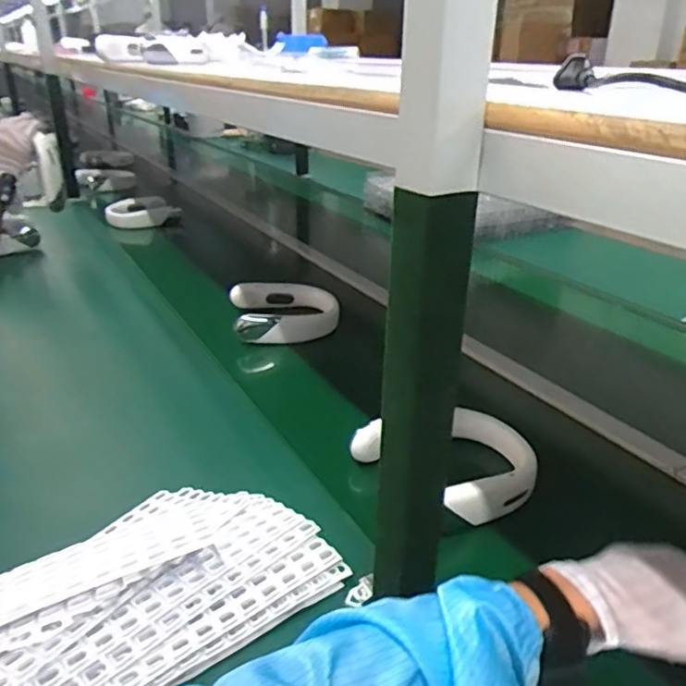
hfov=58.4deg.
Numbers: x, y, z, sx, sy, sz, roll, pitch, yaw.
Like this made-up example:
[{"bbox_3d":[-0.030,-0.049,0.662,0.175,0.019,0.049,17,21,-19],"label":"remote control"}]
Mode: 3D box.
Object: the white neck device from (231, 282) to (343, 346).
[{"bbox_3d":[-0.113,-0.059,1.204,0.197,0.058,0.197,-4,26,-9],"label":"white neck device"}]

